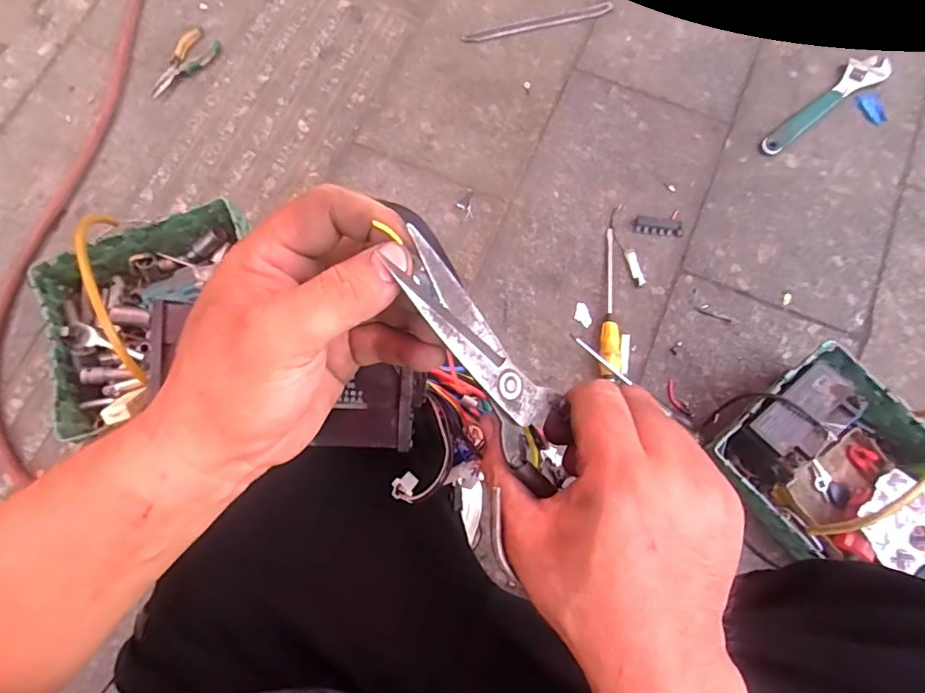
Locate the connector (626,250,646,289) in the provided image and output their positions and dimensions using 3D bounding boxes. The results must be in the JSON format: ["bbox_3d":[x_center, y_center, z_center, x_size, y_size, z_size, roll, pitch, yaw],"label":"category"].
[{"bbox_3d":[0.284,-0.129,0.851,0.019,0.006,0.064,-13,76,-3],"label":"connector"}]

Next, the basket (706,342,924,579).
[{"bbox_3d":[0.507,0.154,0.651,0.242,0.238,0.275,-42,79,-9],"label":"basket"}]

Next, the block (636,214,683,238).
[{"bbox_3d":[0.329,-0.201,0.866,0.076,0.014,0.030,10,76,3],"label":"block"}]

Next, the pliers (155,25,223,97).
[{"bbox_3d":[-0.524,-0.528,0.961,0.082,0.009,0.157,39,79,10],"label":"pliers"}]

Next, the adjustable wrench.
[{"bbox_3d":[0.638,-0.433,0.916,0.289,0.016,0.058,-34,78,-8],"label":"adjustable wrench"}]

